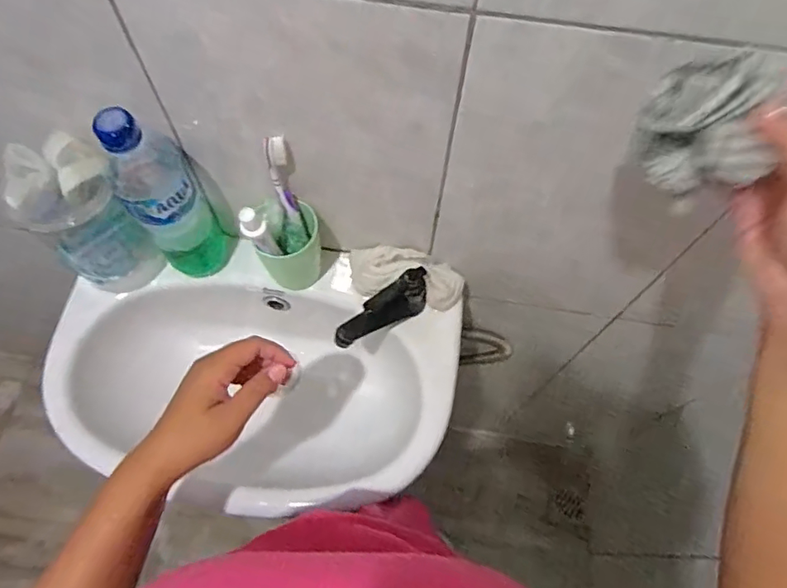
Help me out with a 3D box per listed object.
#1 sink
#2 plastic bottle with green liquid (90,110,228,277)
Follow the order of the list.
[{"bbox_3d":[-0.154,0.108,0.632,0.441,0.160,0.276,7,65,2],"label":"sink"},{"bbox_3d":[-0.224,-0.091,0.521,0.069,0.220,0.063,-28,68,-14],"label":"plastic bottle with green liquid"}]

